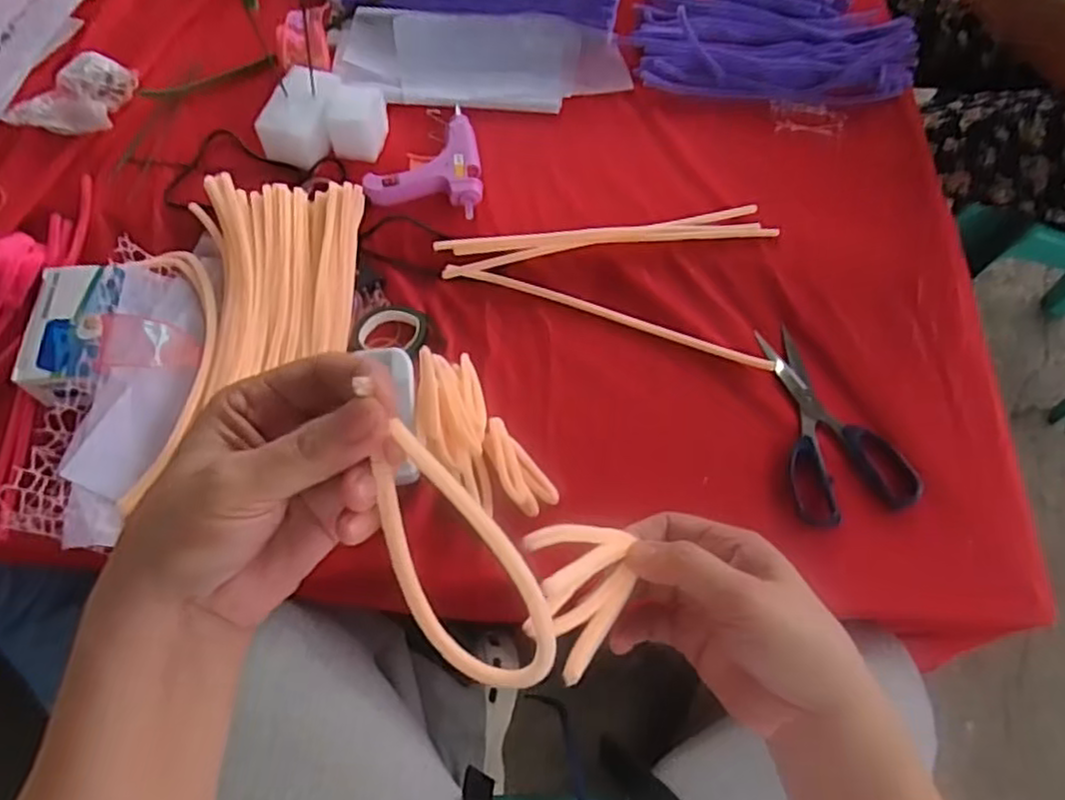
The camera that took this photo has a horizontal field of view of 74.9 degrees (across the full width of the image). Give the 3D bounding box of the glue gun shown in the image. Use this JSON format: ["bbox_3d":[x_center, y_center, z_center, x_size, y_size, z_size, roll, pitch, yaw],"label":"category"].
[{"bbox_3d":[-0.095,-0.228,0.658,0.101,0.021,0.119,6,63,1],"label":"glue gun"}]

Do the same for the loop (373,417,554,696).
[{"bbox_3d":[-0.029,0.064,0.266,0.045,0.020,0.115,-30,104,-16],"label":"loop"}]

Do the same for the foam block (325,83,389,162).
[{"bbox_3d":[-0.166,-0.267,0.667,0.049,0.042,0.063,4,63,0],"label":"foam block"}]

